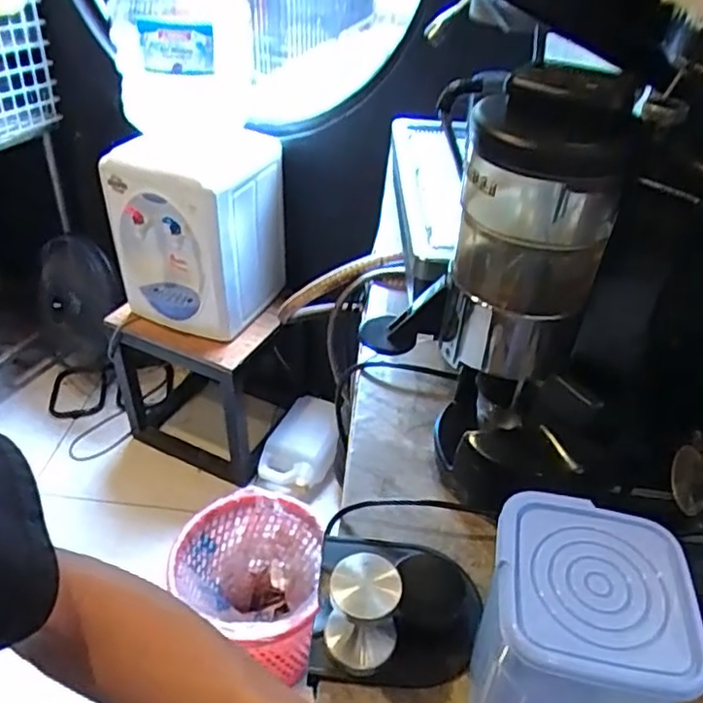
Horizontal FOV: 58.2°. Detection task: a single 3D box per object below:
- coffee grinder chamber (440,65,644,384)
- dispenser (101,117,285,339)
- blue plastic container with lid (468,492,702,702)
[{"bbox_3d":[0.139,-0.098,0.498,0.108,0.229,0.120,11,39,9],"label":"coffee grinder chamber"},{"bbox_3d":[-0.357,-0.308,1.540,0.331,0.454,0.327,14,40,13],"label":"dispenser"},{"bbox_3d":[0.127,0.204,0.399,0.108,0.194,0.124,11,40,10],"label":"blue plastic container with lid"}]

